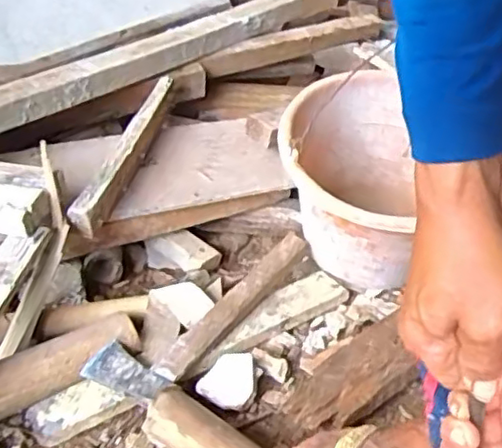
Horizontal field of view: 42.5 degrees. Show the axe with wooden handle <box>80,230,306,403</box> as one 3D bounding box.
[{"bbox_3d":[-0.057,0.099,0.797,0.105,0.056,0.311,18,37,32],"label":"axe with wooden handle"}]

